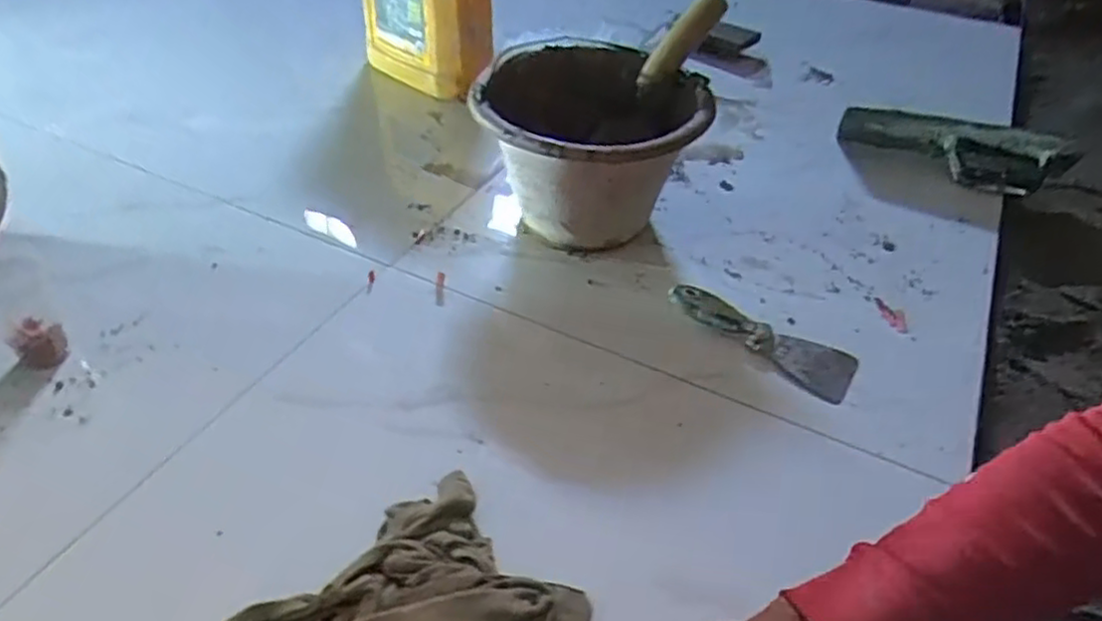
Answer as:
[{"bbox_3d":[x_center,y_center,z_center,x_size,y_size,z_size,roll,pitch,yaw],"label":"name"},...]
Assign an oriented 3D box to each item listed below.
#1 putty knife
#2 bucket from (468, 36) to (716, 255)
[{"bbox_3d":[0.206,0.022,0.719,0.193,0.020,0.065,24,46,22],"label":"putty knife"},{"bbox_3d":[0.038,-0.175,0.829,0.242,0.180,0.254,2,42,-1],"label":"bucket"}]

